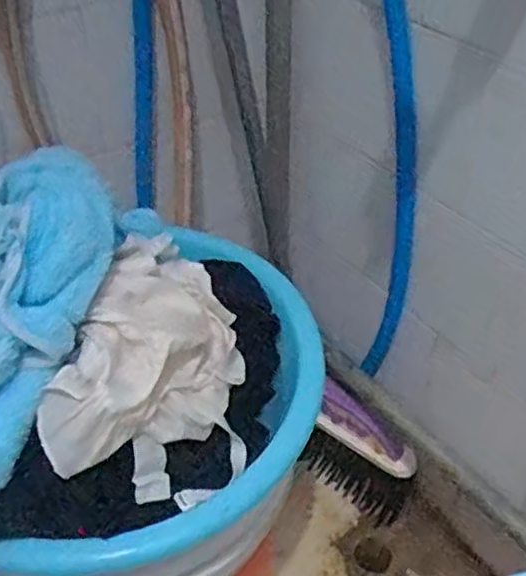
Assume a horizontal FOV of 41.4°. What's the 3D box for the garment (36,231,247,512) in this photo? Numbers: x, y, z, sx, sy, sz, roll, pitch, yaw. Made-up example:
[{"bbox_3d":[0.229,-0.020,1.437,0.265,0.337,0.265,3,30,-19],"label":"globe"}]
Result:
[{"bbox_3d":[-0.081,0.049,0.512,0.120,0.104,0.195,-4,41,-2],"label":"garment"}]

